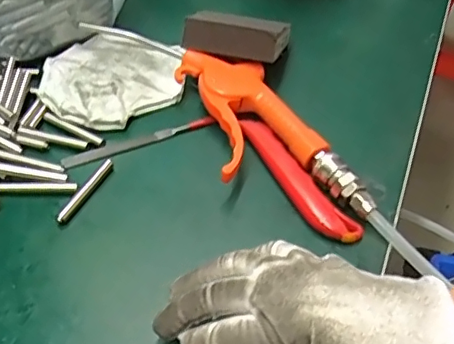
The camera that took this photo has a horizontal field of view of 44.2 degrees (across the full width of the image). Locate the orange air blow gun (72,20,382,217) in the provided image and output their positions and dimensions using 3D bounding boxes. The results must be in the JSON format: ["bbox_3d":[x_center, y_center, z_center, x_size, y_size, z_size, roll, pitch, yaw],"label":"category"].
[{"bbox_3d":[-0.007,-0.051,0.420,0.081,0.026,0.265,-25,54,-20],"label":"orange air blow gun"}]

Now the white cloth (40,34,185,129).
[{"bbox_3d":[-0.096,-0.079,0.453,0.108,0.014,0.101,-34,58,-26],"label":"white cloth"}]

